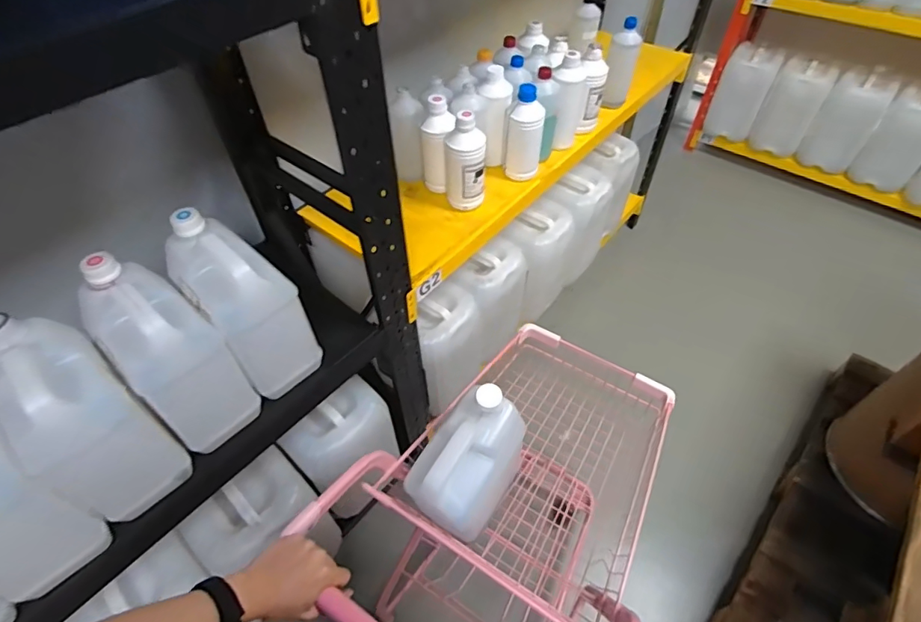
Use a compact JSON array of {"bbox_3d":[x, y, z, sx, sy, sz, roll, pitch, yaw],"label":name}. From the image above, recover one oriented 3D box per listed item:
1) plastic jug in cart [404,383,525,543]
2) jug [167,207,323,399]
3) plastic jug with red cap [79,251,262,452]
[{"bbox_3d":[0.013,0.222,0.732,0.127,0.130,0.191,30,58,22],"label":"plastic jug in cart"},{"bbox_3d":[-0.346,-0.012,0.778,0.116,0.262,0.174,-38,61,-25],"label":"jug"},{"bbox_3d":[-0.427,0.063,0.721,0.179,0.259,0.119,37,61,26],"label":"plastic jug with red cap"}]

